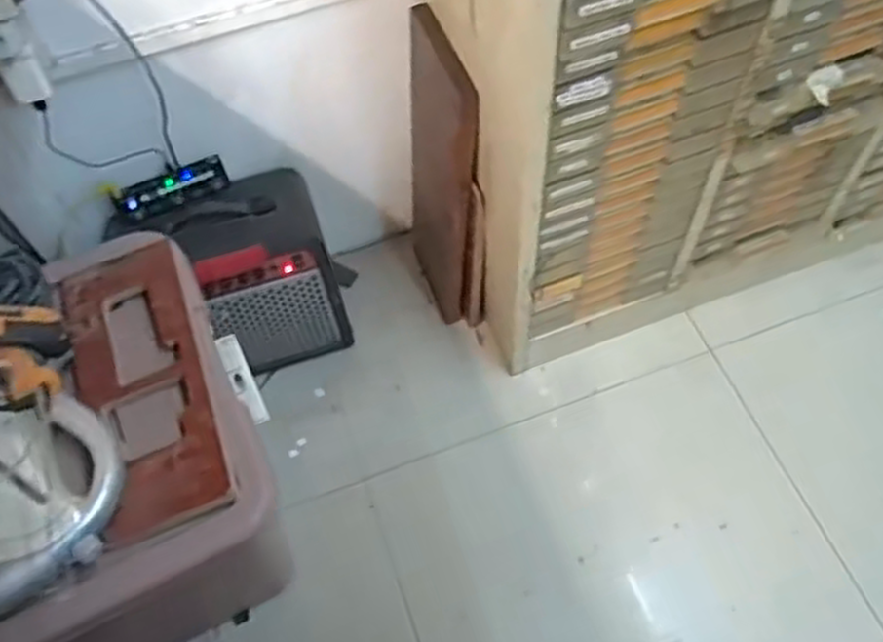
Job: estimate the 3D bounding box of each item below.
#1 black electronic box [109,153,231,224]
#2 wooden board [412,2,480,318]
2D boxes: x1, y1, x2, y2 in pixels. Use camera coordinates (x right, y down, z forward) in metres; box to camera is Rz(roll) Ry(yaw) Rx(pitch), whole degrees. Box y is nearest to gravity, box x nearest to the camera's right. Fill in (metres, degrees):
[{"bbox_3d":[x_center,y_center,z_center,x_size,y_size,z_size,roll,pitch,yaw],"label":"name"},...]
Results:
[{"bbox_3d":[-0.387,-0.187,1.117,0.159,0.053,0.029,-25,60,-12],"label":"black electronic box"},{"bbox_3d":[-0.003,-0.201,1.149,0.031,0.502,0.189,-20,63,-12],"label":"wooden board"}]

